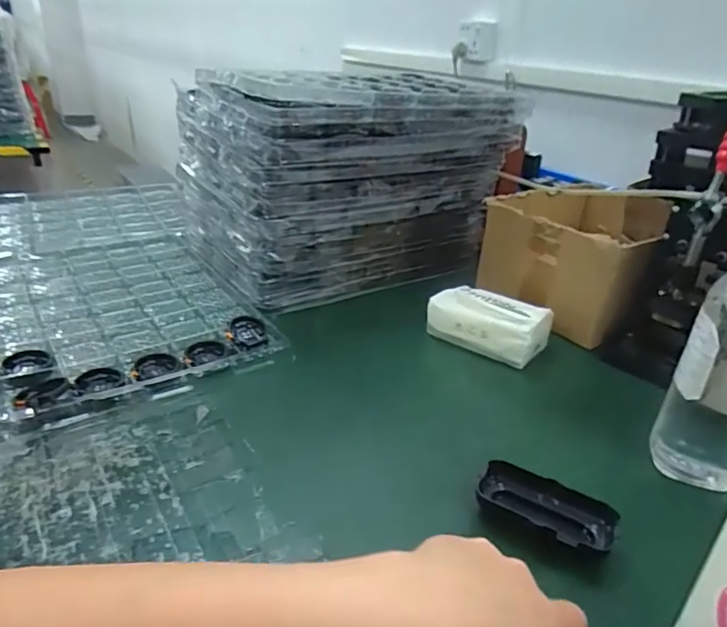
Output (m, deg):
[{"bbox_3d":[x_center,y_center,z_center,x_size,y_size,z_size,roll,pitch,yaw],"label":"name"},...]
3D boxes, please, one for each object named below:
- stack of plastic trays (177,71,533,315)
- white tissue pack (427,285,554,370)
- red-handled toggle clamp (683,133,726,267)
[{"bbox_3d":[-0.026,-0.218,0.864,0.429,0.284,0.271,-15,34,-34],"label":"stack of plastic trays"},{"bbox_3d":[0.165,0.012,0.707,0.147,0.057,0.084,22,32,29],"label":"white tissue pack"},{"bbox_3d":[0.376,-0.129,0.573,0.026,0.162,0.039,20,32,28],"label":"red-handled toggle clamp"}]

